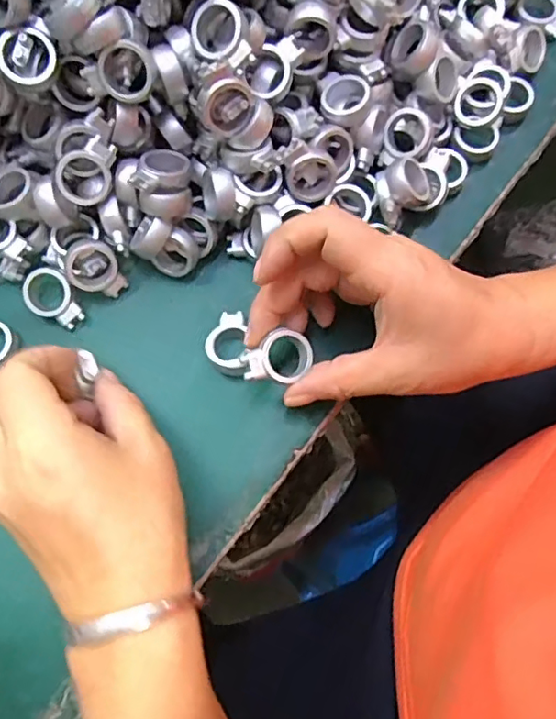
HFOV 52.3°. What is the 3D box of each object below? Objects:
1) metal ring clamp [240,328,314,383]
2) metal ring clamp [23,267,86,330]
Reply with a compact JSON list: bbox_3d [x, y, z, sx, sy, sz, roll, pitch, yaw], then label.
[{"bbox_3d":[0.000,-0.001,0.266,0.033,0.008,0.023,6,76,1],"label":"metal ring clamp"},{"bbox_3d":[-0.117,-0.032,0.299,0.031,0.014,0.024,40,79,9],"label":"metal ring clamp"}]

